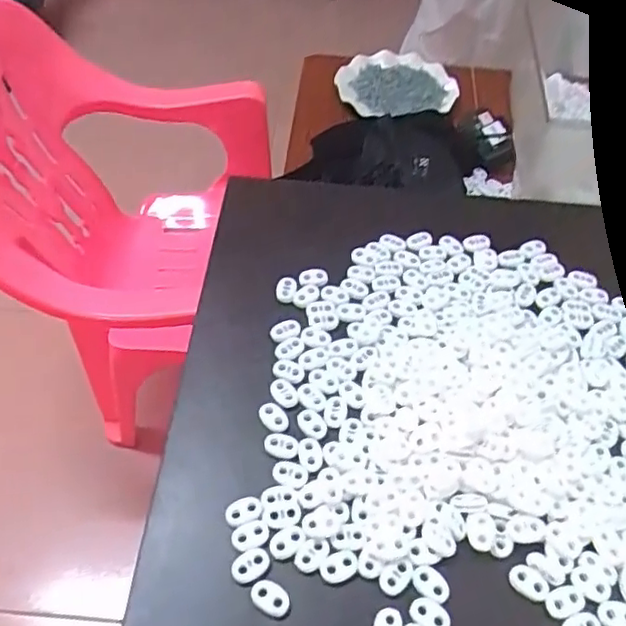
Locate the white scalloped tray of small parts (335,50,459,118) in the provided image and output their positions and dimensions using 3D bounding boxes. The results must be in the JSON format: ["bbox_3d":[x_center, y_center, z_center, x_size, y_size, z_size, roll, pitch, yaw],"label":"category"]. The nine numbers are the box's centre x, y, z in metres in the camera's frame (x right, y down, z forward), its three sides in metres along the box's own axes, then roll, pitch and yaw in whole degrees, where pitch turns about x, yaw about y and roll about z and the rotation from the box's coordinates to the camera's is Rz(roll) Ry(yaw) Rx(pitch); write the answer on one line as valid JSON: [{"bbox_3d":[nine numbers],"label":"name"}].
[{"bbox_3d":[0.146,-0.372,1.039,0.182,0.034,0.184,27,56,19],"label":"white scalloped tray of small parts"}]

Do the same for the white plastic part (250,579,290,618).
[{"bbox_3d":[-0.024,0.161,0.361,0.023,0.004,0.013,29,56,20],"label":"white plastic part"}]

